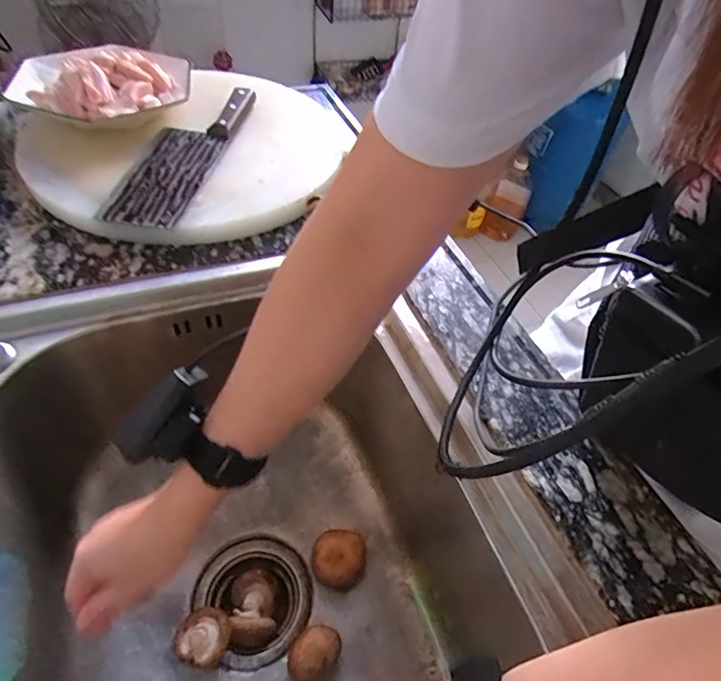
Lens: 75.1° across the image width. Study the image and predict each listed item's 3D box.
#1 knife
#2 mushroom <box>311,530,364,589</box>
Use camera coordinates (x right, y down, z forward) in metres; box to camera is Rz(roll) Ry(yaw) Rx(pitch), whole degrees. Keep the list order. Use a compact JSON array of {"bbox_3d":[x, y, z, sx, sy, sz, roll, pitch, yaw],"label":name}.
[{"bbox_3d":[-0.198,-0.221,0.536,0.077,0.012,0.283,11,52,-2],"label":"knife"},{"bbox_3d":[-0.022,0.213,0.460,0.048,0.024,0.048,6,49,-1],"label":"mushroom"}]

